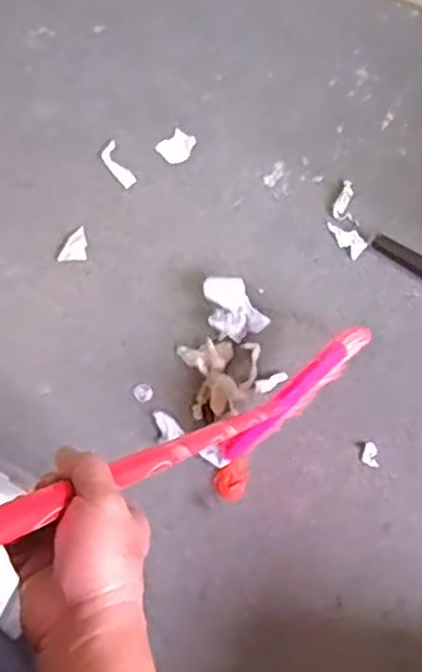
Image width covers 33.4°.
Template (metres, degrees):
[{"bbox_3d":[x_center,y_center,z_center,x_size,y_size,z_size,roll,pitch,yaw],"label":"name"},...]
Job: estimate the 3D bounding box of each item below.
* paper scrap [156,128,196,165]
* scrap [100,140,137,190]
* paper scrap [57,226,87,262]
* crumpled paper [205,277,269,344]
[{"bbox_3d":[-0.076,-0.426,1.581,0.067,0.008,0.079,43,79,12],"label":"paper scrap"},{"bbox_3d":[-0.208,-0.380,1.566,0.042,0.015,0.114,-29,75,-7],"label":"scrap"},{"bbox_3d":[-0.299,-0.197,1.515,0.058,0.007,0.075,-2,74,0],"label":"paper scrap"},{"bbox_3d":[0.038,-0.053,1.420,0.100,0.087,0.127,-37,77,-9],"label":"crumpled paper"}]

